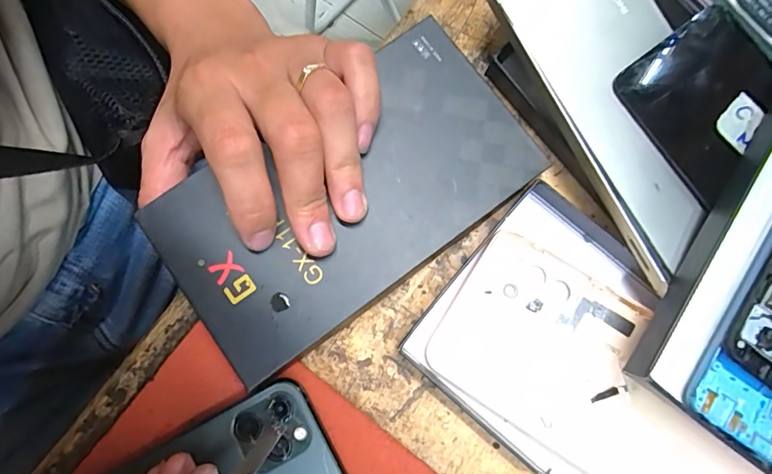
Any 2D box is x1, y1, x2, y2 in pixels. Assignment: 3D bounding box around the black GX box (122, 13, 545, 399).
[{"bbox_3d":[-0.017,-0.018,0.207,0.165,0.021,0.091,-38,83,-6],"label":"black GX box"}]

